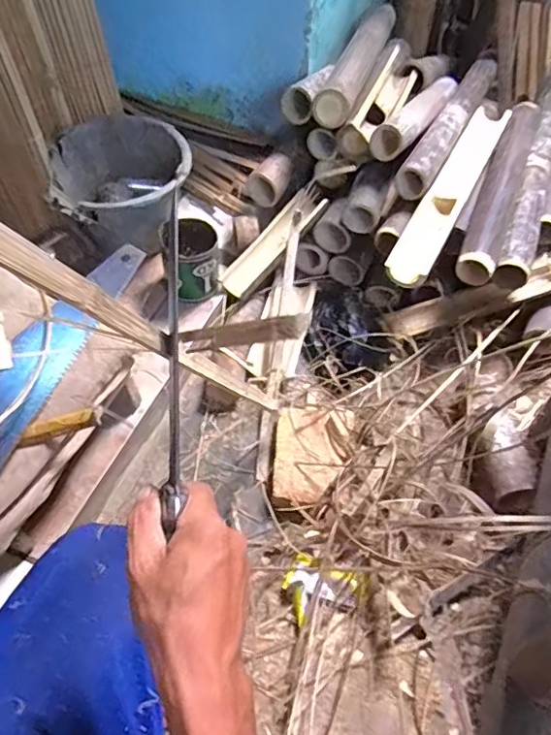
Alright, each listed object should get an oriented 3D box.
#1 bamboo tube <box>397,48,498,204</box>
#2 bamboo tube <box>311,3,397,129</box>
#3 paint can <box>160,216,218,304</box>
[{"bbox_3d":[0.351,-0.493,1.080,0.063,0.050,0.491,24,58,16],"label":"bamboo tube"},{"bbox_3d":[0.178,-0.621,1.094,0.066,0.065,0.471,18,56,12],"label":"bamboo tube"},{"bbox_3d":[-0.151,-0.192,0.979,0.098,0.113,0.096,-11,55,-8],"label":"paint can"}]

